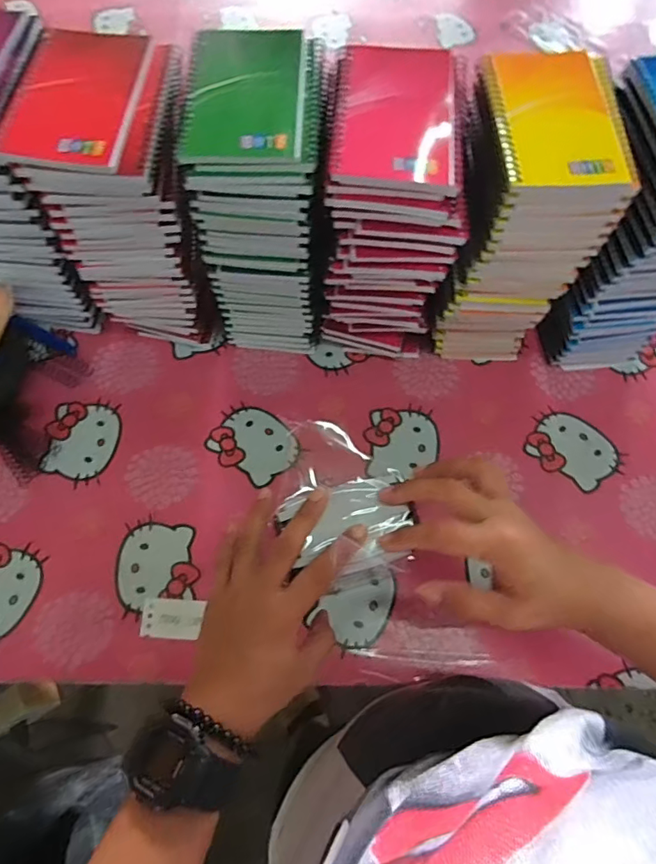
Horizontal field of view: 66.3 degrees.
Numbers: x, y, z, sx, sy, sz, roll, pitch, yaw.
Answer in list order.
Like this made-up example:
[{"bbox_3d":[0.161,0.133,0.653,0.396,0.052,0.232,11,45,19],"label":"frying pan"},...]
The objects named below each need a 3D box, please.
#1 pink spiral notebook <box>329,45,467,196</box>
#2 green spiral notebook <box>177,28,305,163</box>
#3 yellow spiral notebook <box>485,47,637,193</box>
[{"bbox_3d":[0.050,-0.228,0.358,0.093,0.016,0.128,6,68,1],"label":"pink spiral notebook"},{"bbox_3d":[-0.061,-0.245,0.360,0.083,0.010,0.130,1,68,-1],"label":"green spiral notebook"},{"bbox_3d":[0.163,-0.220,0.357,0.091,0.016,0.124,-2,68,-2],"label":"yellow spiral notebook"}]

